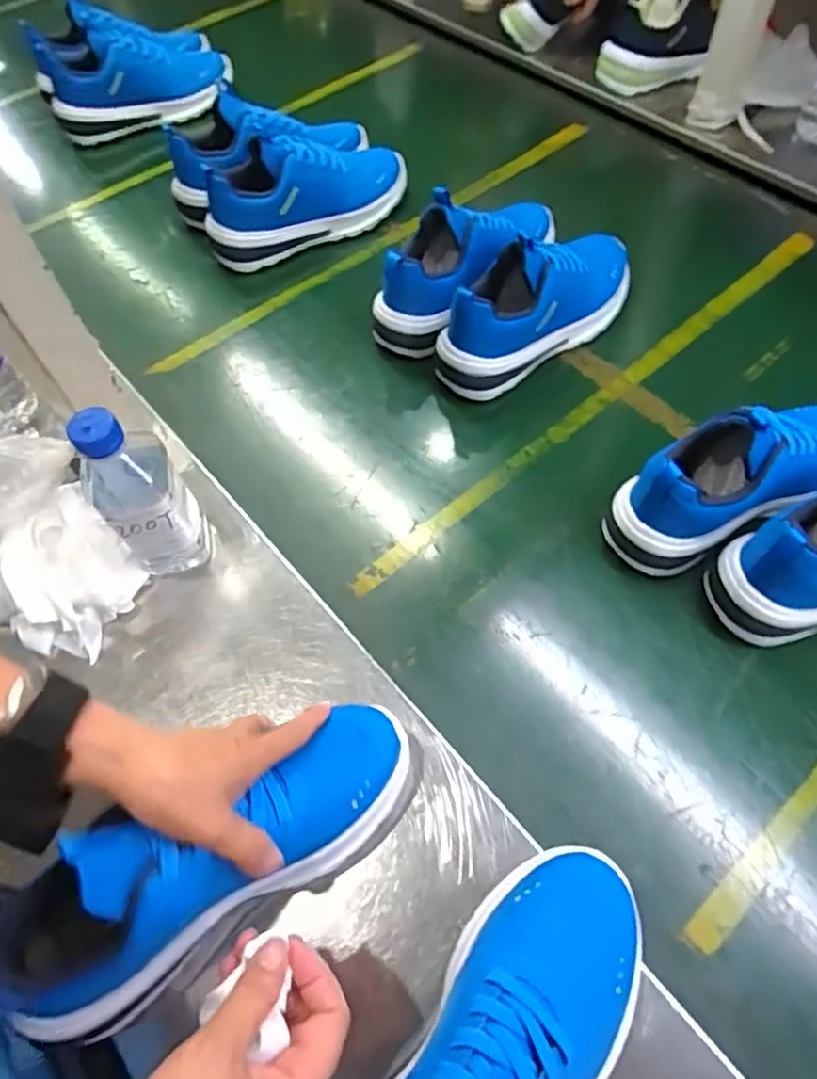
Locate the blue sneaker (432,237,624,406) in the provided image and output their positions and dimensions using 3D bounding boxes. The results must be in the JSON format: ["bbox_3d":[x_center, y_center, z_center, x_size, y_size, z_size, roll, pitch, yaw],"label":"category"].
[{"bbox_3d":[0.135,-0.242,0.655,0.243,0.114,0.076,-34,63,-16],"label":"blue sneaker"}]

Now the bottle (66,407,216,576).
[{"bbox_3d":[-0.205,-0.034,0.499,0.065,0.160,0.062,-35,63,-16],"label":"bottle"}]

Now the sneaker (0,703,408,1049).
[{"bbox_3d":[-0.111,0.178,0.380,0.251,0.114,0.086,-24,60,-23],"label":"sneaker"}]

